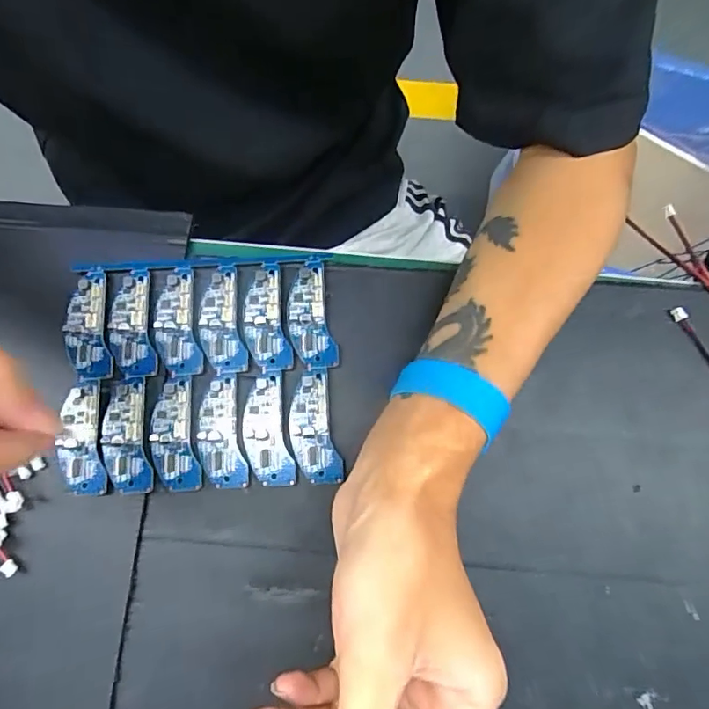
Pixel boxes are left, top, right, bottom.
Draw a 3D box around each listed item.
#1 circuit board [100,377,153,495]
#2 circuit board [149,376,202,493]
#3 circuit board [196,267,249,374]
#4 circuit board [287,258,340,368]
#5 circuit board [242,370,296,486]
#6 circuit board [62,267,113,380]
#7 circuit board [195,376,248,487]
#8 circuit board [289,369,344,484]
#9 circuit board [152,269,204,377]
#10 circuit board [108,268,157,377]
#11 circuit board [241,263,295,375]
[{"bbox_3d":[-0.129,0.045,0.283,0.024,0.004,0.063,-8,77,-1],"label":"circuit board"},{"bbox_3d":[-0.103,0.044,0.283,0.024,0.004,0.063,-10,77,-1],"label":"circuit board"},{"bbox_3d":[-0.080,-0.022,0.297,0.026,0.004,0.066,-10,77,-1],"label":"circuit board"},{"bbox_3d":[-0.027,-0.025,0.296,0.025,0.004,0.067,-10,77,-1],"label":"circuit board"},{"bbox_3d":[-0.050,0.042,0.283,0.025,0.004,0.063,-10,77,-1],"label":"circuit board"},{"bbox_3d":[-0.158,-0.018,0.296,0.025,0.004,0.067,-10,77,-1],"label":"circuit board"},{"bbox_3d":[-0.076,0.043,0.285,0.025,0.004,0.063,-8,77,-1],"label":"circuit board"},{"bbox_3d":[-0.024,0.040,0.282,0.025,0.004,0.062,-11,77,-1],"label":"circuit board"},{"bbox_3d":[-0.106,-0.019,0.297,0.025,0.004,0.063,-10,77,-1],"label":"circuit board"},{"bbox_3d":[-0.132,-0.019,0.296,0.025,0.004,0.065,-10,77,-1],"label":"circuit board"},{"bbox_3d":[-0.053,-0.022,0.296,0.025,0.004,0.065,-11,77,-1],"label":"circuit board"}]

